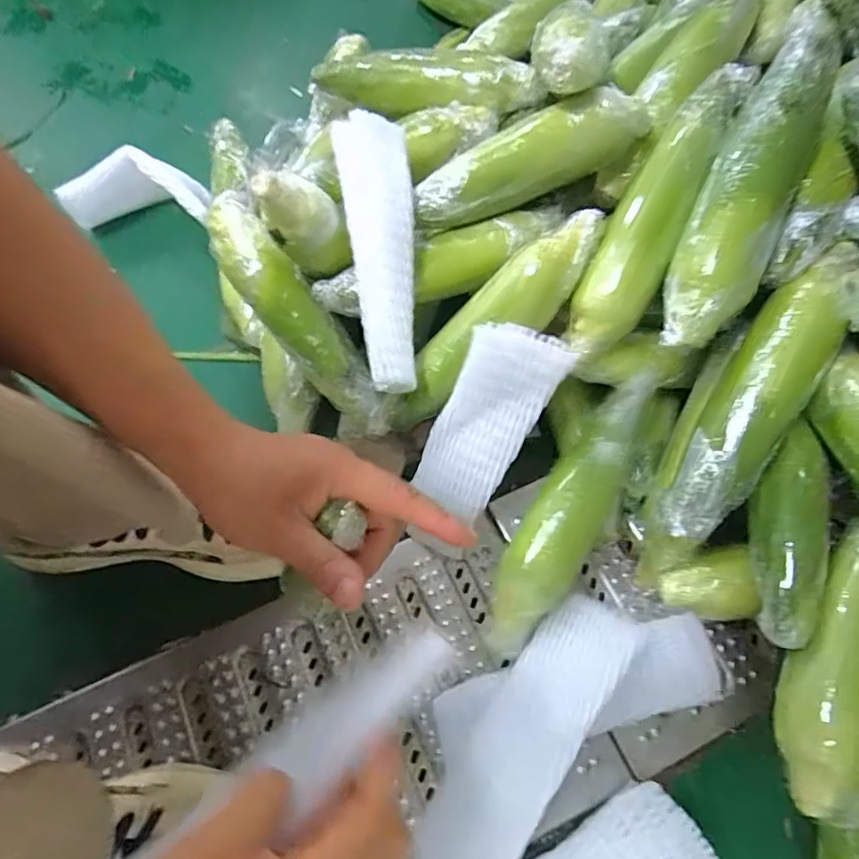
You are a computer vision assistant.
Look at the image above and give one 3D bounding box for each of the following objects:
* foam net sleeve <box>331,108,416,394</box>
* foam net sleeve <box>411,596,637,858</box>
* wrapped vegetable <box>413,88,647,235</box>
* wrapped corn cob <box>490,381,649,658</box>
[{"bbox_3d":[-0.037,-0.140,0.465,0.055,0.034,0.218,-7,81,-3],"label":"foam net sleeve"},{"bbox_3d":[0.069,0.205,0.404,0.075,0.020,0.212,9,46,47],"label":"foam net sleeve"},{"bbox_3d":[0.077,-0.216,0.469,0.195,0.047,0.047,-22,70,5],"label":"wrapped vegetable"},{"bbox_3d":[0.109,0.066,0.460,0.067,0.054,0.235,32,72,12],"label":"wrapped corn cob"}]

